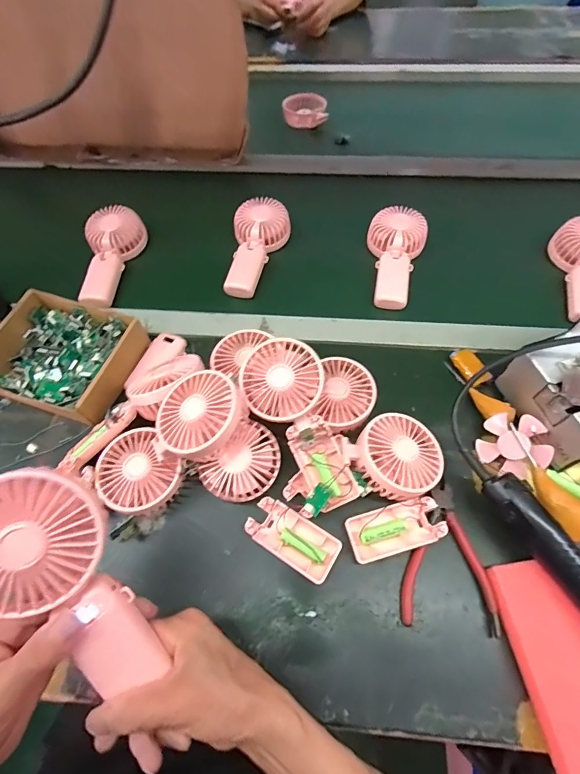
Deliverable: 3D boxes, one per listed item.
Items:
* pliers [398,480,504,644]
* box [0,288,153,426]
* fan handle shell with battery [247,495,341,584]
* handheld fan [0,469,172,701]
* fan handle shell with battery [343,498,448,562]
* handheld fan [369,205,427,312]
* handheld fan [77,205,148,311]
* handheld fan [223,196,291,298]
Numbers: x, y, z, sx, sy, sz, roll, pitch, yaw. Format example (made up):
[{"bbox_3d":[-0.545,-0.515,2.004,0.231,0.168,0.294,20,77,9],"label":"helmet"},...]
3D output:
[{"bbox_3d":[0.157,0.170,0.395,0.090,0.019,0.136,3,60,3],"label":"pliers"},{"bbox_3d":[-0.290,-0.039,0.497,0.177,0.051,0.148,15,61,10],"label":"box"},{"bbox_3d":[0.003,0.156,0.399,0.095,0.022,0.047,29,64,17],"label":"fan handle shell with battery"},{"bbox_3d":[-0.147,0.132,0.260,0.082,0.035,0.170,-36,105,-18],"label":"handheld fan"},{"bbox_3d":[0.108,0.147,0.400,0.096,0.024,0.047,-15,60,-7],"label":"fan handle shell with battery"},{"bbox_3d":[0.159,-0.197,0.584,0.084,0.030,0.174,9,74,7],"label":"handheld fan"},{"bbox_3d":[-0.291,-0.197,0.605,0.079,0.064,0.177,8,74,6],"label":"handheld fan"},{"bbox_3d":[-0.061,-0.217,0.608,0.090,0.038,0.179,15,75,10],"label":"handheld fan"}]

